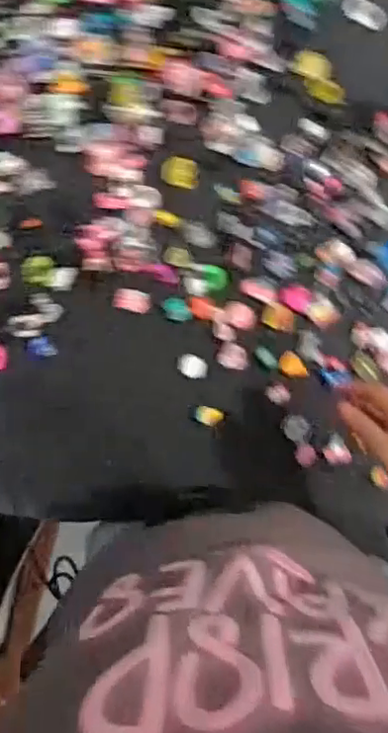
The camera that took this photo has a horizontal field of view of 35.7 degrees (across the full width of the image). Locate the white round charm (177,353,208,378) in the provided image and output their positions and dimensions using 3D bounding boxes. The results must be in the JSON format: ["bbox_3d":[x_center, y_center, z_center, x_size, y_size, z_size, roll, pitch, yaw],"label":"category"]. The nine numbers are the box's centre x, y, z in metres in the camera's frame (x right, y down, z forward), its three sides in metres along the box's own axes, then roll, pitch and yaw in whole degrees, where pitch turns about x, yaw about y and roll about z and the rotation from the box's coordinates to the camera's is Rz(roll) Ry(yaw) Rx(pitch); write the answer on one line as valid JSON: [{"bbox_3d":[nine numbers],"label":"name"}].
[{"bbox_3d":[-0.001,0.000,0.667,0.034,0.004,0.025,30,93,-5],"label":"white round charm"}]

